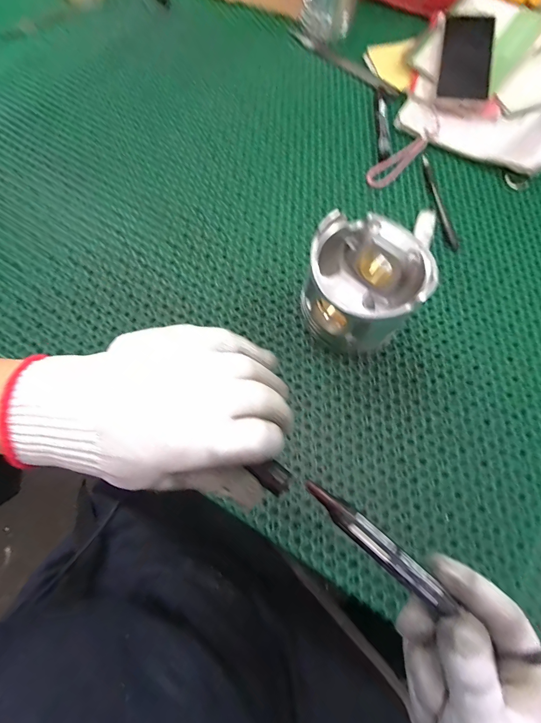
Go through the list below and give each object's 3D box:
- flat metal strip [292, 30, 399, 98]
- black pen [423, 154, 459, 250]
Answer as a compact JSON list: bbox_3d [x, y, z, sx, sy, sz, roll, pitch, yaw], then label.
[{"bbox_3d":[0.120,-0.482,0.541,0.025,0.009,0.224,-37,72,-20],"label":"flat metal strip"},{"bbox_3d":[0.222,-0.215,0.446,0.010,0.010,0.152,-6,70,-5],"label":"black pen"}]

